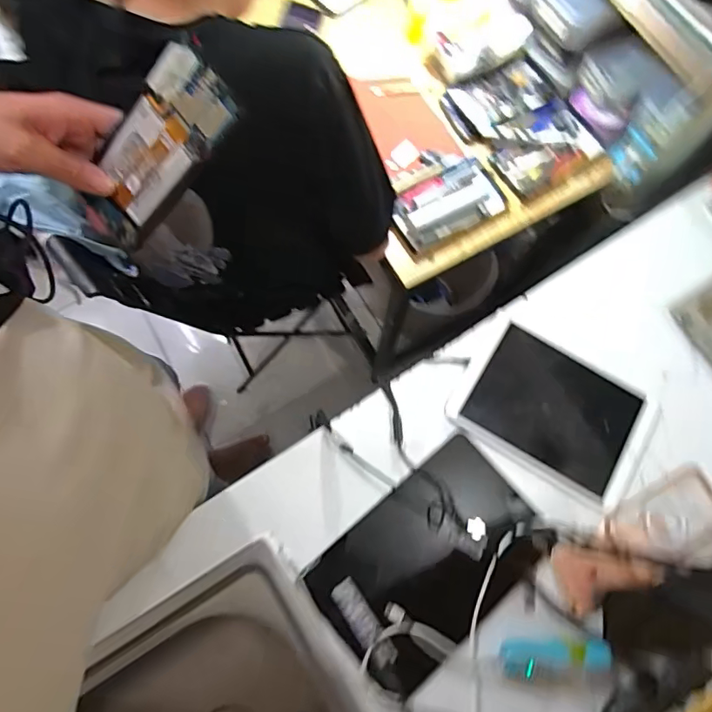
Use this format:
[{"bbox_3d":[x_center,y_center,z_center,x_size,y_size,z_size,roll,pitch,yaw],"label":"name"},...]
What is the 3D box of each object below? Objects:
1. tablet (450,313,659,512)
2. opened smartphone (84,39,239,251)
[{"bbox_3d":[0.267,0.075,0.700,0.247,0.006,0.173,31,74,7],"label":"tablet"},{"bbox_3d":[-0.159,-0.152,0.401,0.163,0.013,0.065,-40,98,27],"label":"opened smartphone"}]

